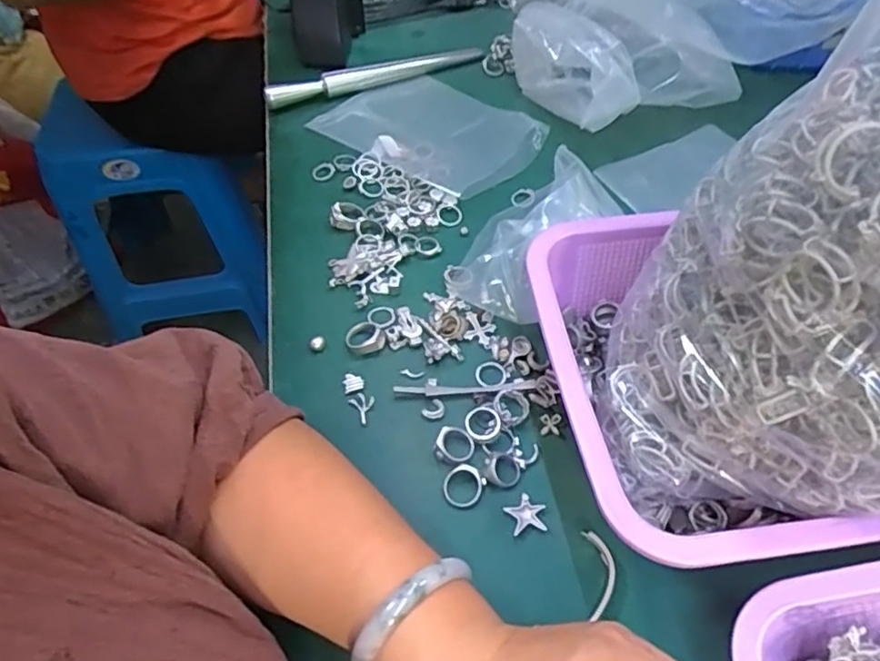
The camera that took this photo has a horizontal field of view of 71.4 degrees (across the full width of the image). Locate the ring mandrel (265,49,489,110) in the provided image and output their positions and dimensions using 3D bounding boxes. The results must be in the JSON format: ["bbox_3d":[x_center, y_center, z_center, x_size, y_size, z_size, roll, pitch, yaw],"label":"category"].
[{"bbox_3d":[-0.066,-0.273,0.648,0.240,0.022,0.024,-23,56,-17],"label":"ring mandrel"}]

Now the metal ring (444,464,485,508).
[{"bbox_3d":[0.014,0.096,0.376,0.025,0.004,0.024,-2,71,6],"label":"metal ring"}]

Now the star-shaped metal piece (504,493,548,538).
[{"bbox_3d":[0.051,0.110,0.366,0.024,0.004,0.022,-7,52,-6],"label":"star-shaped metal piece"}]

